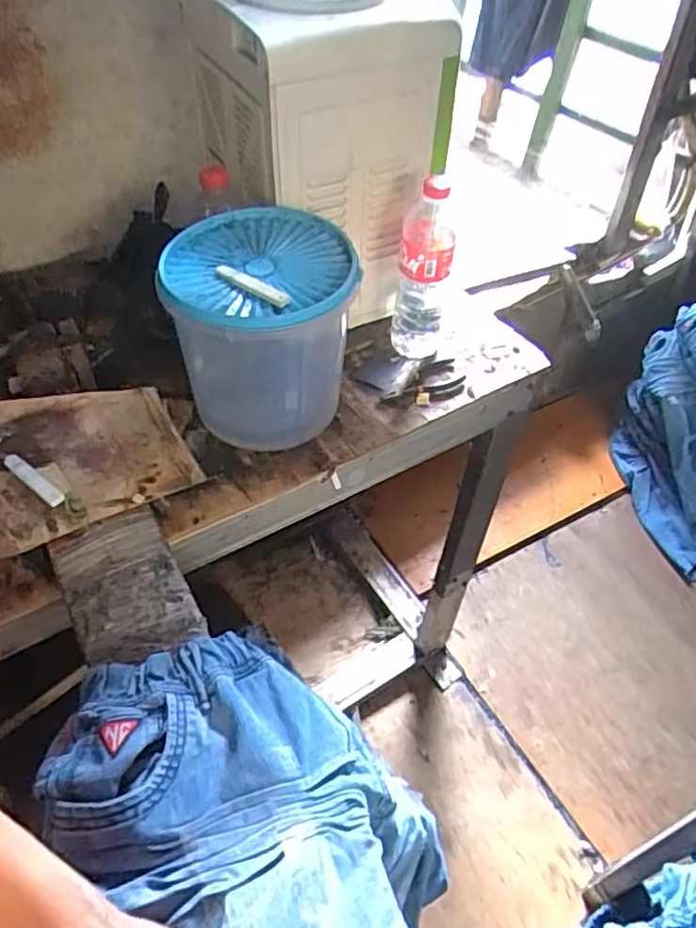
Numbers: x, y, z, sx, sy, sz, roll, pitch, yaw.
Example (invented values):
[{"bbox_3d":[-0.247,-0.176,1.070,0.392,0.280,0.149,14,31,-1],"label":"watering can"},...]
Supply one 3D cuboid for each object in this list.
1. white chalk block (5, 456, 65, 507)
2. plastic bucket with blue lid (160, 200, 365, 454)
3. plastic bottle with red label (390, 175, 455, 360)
[{"bbox_3d":[-0.292,0.015,0.617,0.077,0.008,0.015,33,55,24],"label":"white chalk block"},{"bbox_3d":[-0.086,-0.138,0.718,0.180,0.199,0.176,1,48,-1],"label":"plastic bucket with blue lid"},{"bbox_3d":[0.088,-0.224,0.772,0.064,0.215,0.061,7,48,4],"label":"plastic bottle with red label"}]

